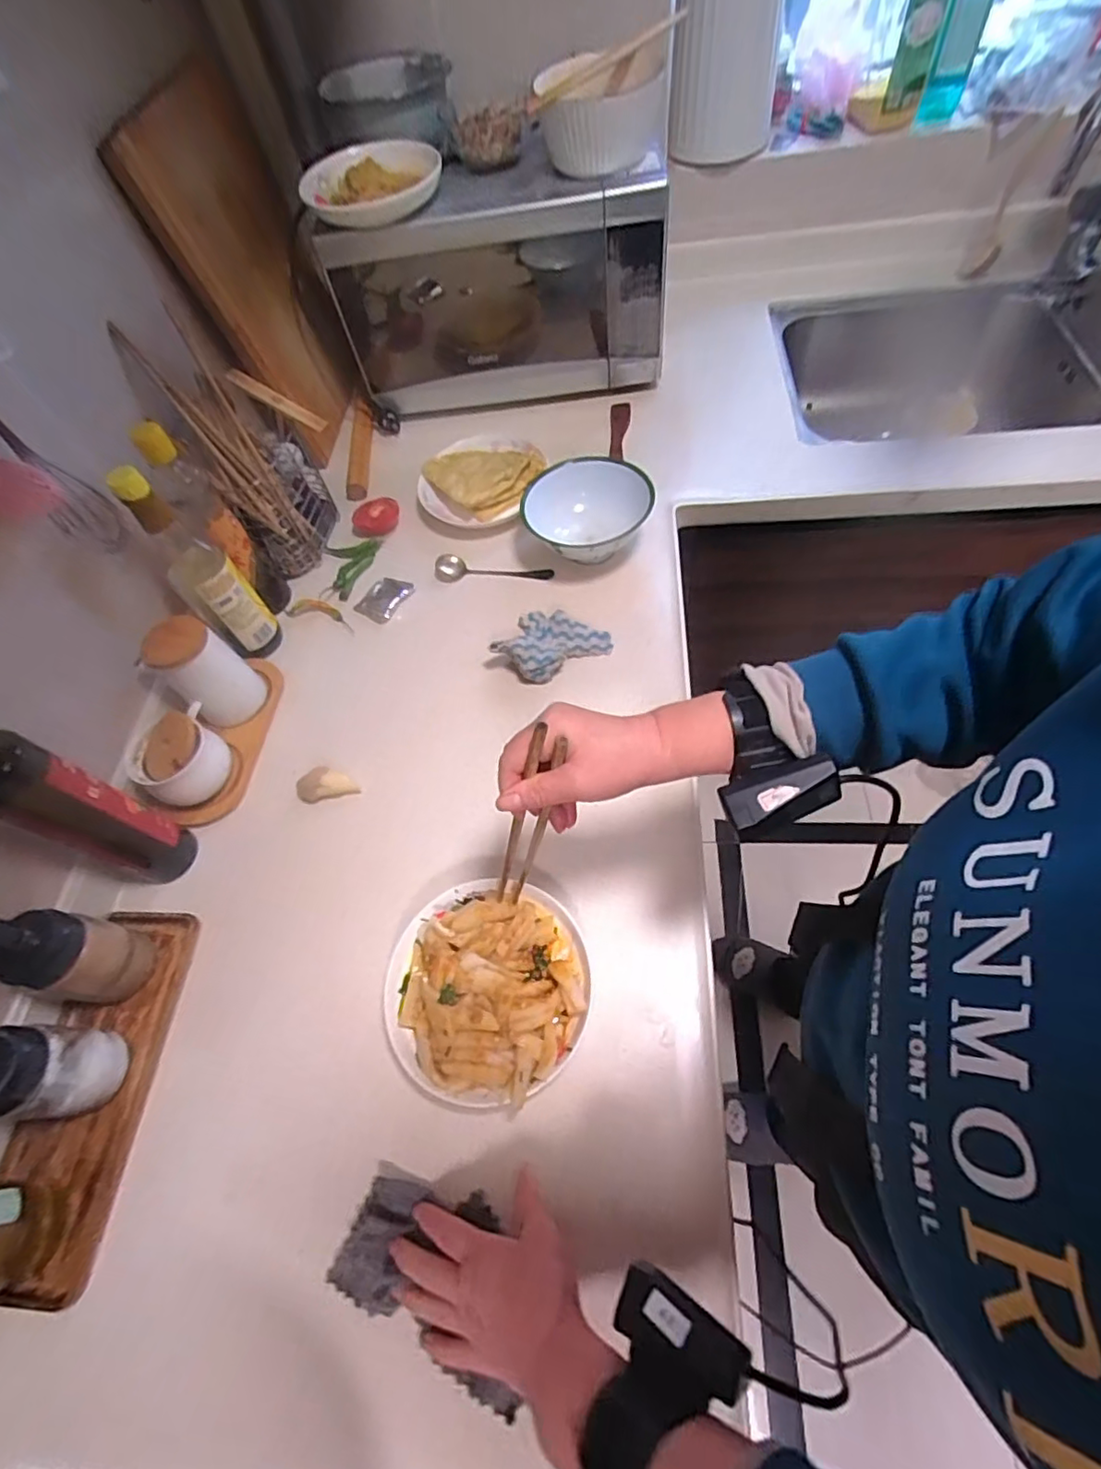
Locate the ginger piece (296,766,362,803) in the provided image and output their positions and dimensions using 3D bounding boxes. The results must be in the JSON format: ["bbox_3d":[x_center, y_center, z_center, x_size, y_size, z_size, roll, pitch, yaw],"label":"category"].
[{"bbox_3d":[-0.241,0.052,0.649,0.067,0.030,0.033,-8,59,4],"label":"ginger piece"}]

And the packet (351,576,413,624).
[{"bbox_3d":[-0.215,-0.178,0.782,0.055,0.011,0.069,29,67,23],"label":"packet"}]

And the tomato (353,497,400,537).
[{"bbox_3d":[-0.248,-0.311,0.848,0.067,0.036,0.050,-18,60,-3],"label":"tomato"}]

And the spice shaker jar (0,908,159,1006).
[{"bbox_3d":[-0.408,0.185,0.509,0.057,0.150,0.067,4,61,9],"label":"spice shaker jar"}]

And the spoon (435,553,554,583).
[{"bbox_3d":[-0.075,-0.217,0.786,0.156,0.011,0.042,3,60,10],"label":"spoon"}]

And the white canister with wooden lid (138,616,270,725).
[{"bbox_3d":[-0.374,-0.066,0.665,0.073,0.116,0.076,-4,59,6],"label":"white canister with wooden lid"}]

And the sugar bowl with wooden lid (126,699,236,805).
[{"bbox_3d":[-0.391,0.033,0.645,0.086,0.077,0.087,-28,59,-8],"label":"sugar bowl with wooden lid"}]

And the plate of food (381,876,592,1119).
[{"bbox_3d":[-0.054,0.214,0.513,0.167,0.062,0.167,-4,59,6],"label":"plate of food"}]

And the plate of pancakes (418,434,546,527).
[{"bbox_3d":[-0.099,-0.361,0.857,0.158,0.043,0.177,24,66,21],"label":"plate of pancakes"}]

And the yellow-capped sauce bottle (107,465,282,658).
[{"bbox_3d":[-0.390,-0.184,0.670,0.068,0.246,0.069,-40,64,-15],"label":"yellow-capped sauce bottle"}]

